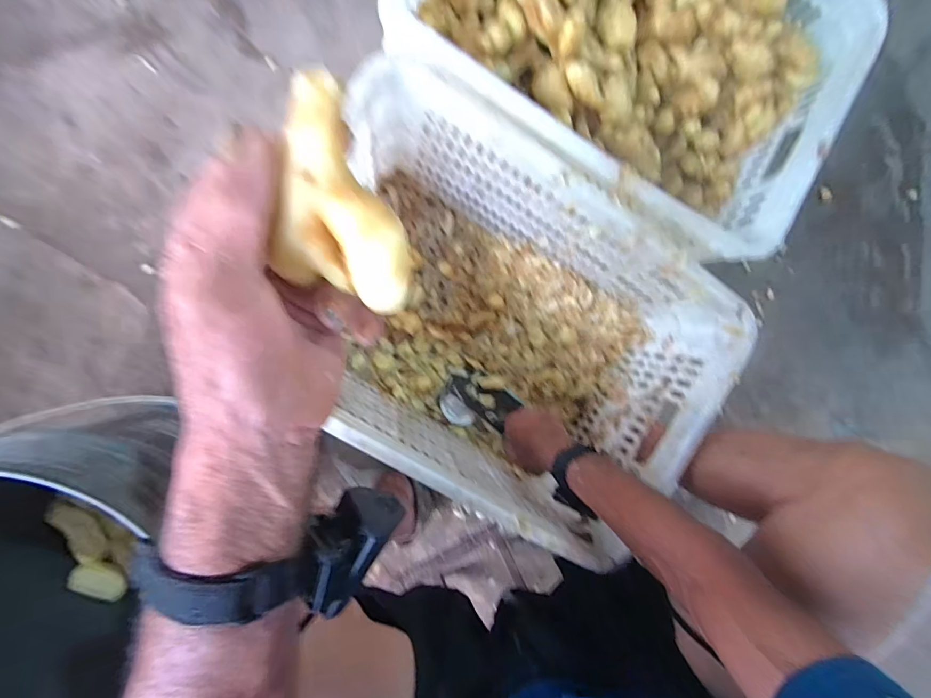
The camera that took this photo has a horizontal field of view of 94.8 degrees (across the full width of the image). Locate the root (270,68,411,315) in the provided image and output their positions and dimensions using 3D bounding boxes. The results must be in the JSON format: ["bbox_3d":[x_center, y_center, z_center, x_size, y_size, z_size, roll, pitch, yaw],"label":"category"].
[{"bbox_3d":[-0.055,-0.056,0.178,0.054,0.032,0.085,-20,113,18],"label":"root"}]

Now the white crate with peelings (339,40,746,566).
[{"bbox_3d":[0.034,-0.024,0.581,0.498,0.273,0.363,29,88,-9],"label":"white crate with peelings"}]

